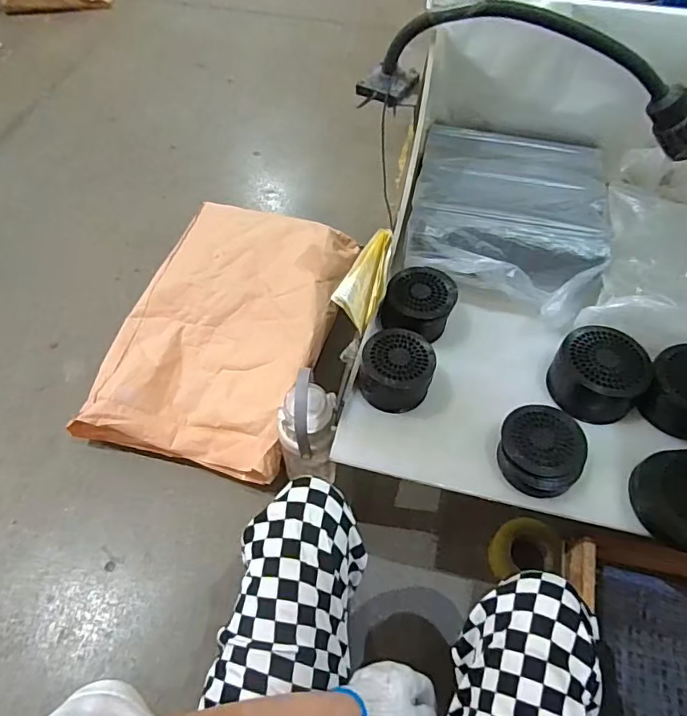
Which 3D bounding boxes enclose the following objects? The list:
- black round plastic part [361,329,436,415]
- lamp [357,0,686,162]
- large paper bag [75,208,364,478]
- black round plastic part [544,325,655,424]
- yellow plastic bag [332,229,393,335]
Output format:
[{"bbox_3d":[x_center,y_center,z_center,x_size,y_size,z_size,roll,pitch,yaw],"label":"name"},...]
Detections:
[{"bbox_3d":[0.074,0.018,0.732,0.104,0.065,0.106,0,57,0],"label":"black round plastic part"},{"bbox_3d":[0.292,-0.433,0.766,0.540,0.153,0.093,13,58,8],"label":"lamp"},{"bbox_3d":[-0.261,-0.079,1.202,0.448,0.102,0.671,14,58,9],"label":"large paper bag"},{"bbox_3d":[0.363,0.024,0.734,0.121,0.080,0.113,0,57,0],"label":"black round plastic part"},{"bbox_3d":[0.035,-0.123,0.753,0.065,0.047,0.165,17,76,11],"label":"yellow plastic bag"}]

